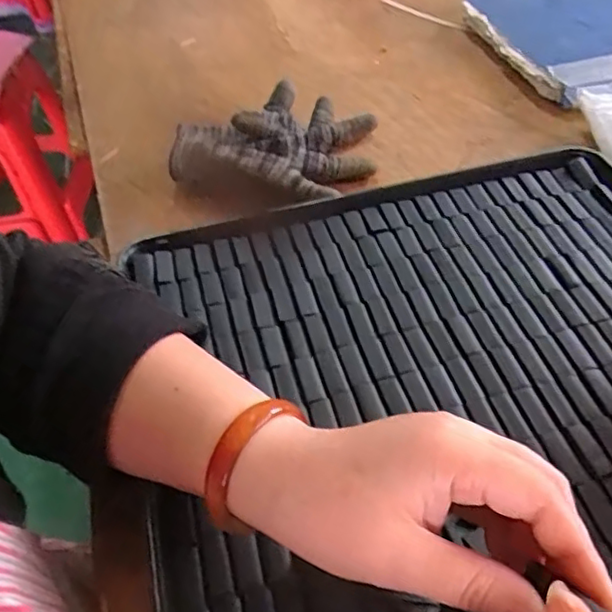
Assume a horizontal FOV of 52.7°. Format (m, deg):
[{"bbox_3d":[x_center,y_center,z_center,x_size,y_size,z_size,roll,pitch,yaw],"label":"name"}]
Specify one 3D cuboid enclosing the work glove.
[{"bbox_3d":[-0.028,-0.149,0.540,0.165,0.027,0.116,6,50,9],"label":"work glove"}]

